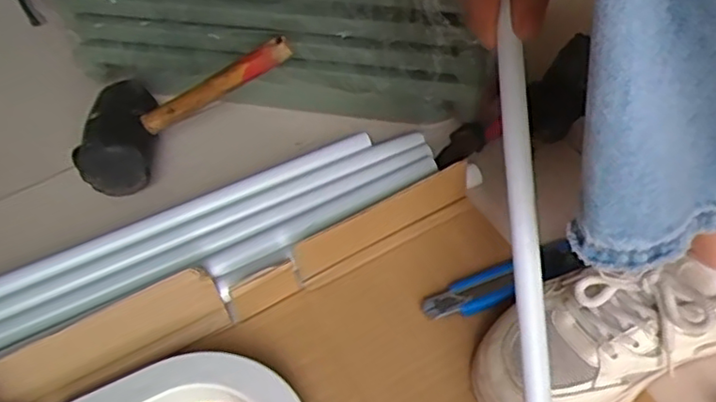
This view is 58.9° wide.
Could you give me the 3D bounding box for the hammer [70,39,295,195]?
[{"bbox_3d":[-0.180,-0.104,0.616,0.243,0.061,0.119,-33,52,7],"label":"hammer"}]

